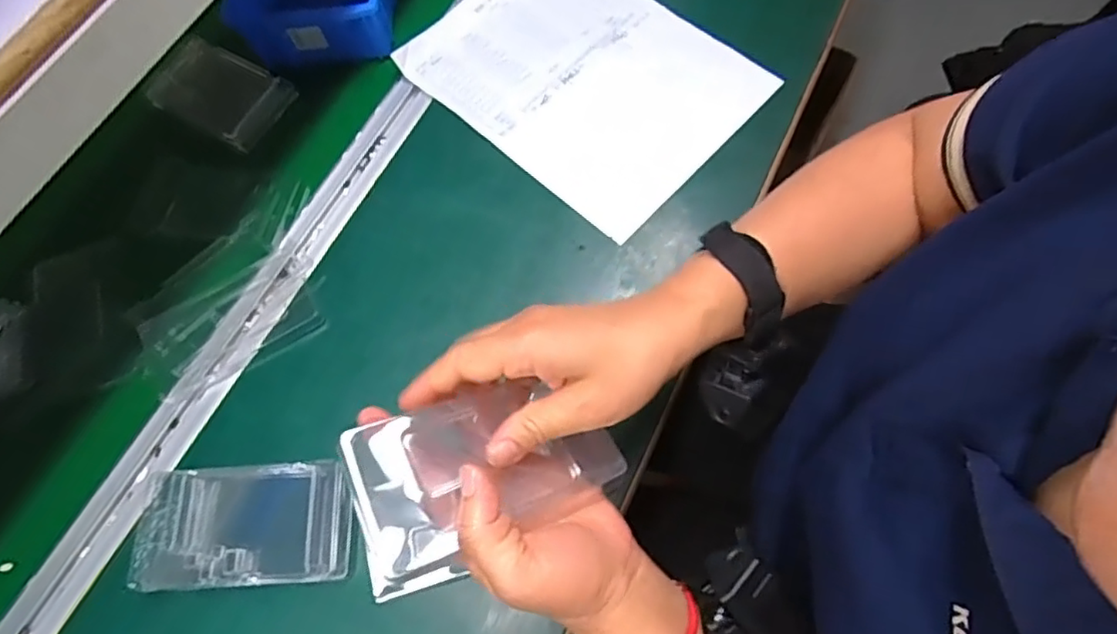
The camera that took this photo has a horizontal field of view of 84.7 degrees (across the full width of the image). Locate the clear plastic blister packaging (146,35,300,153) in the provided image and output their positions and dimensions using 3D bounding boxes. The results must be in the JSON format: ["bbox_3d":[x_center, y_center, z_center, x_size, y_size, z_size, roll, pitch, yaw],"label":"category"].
[{"bbox_3d":[-0.305,-0.202,0.552,0.122,0.019,0.076,26,77,15],"label":"clear plastic blister packaging"}]

